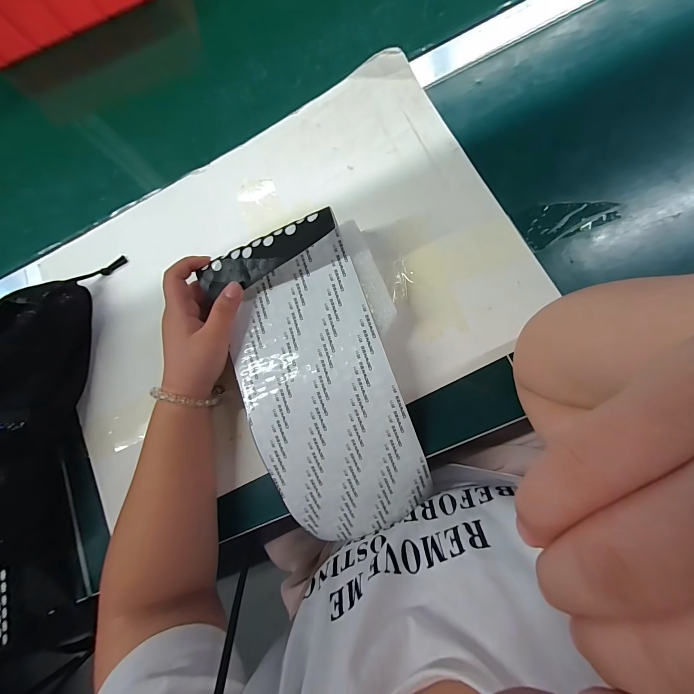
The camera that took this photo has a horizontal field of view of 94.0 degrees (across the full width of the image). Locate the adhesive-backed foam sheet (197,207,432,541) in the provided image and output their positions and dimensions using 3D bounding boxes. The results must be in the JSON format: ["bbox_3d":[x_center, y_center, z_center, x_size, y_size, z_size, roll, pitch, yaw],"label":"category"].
[{"bbox_3d":[-0.023,0.041,0.293,0.133,0.036,0.286,-18,93,6],"label":"adhesive-backed foam sheet"}]

